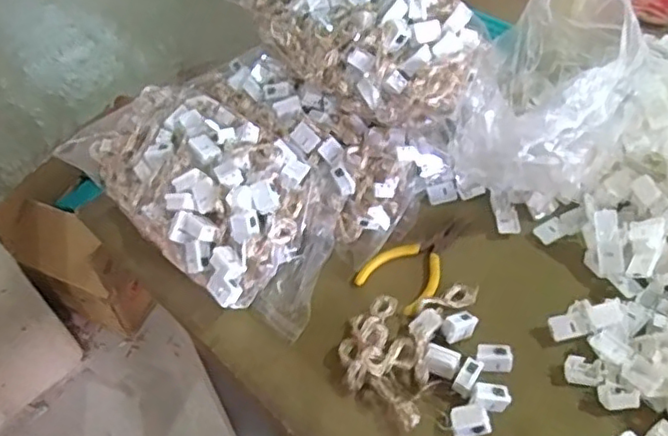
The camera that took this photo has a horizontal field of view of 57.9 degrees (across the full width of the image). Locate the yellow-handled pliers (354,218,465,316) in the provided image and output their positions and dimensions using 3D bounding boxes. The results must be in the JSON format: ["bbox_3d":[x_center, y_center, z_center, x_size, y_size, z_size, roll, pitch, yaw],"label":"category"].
[{"bbox_3d":[0.081,0.035,0.550,0.064,0.009,0.115,33,59,30],"label":"yellow-handled pliers"}]

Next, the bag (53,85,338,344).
[{"bbox_3d":[-0.101,-0.031,0.568,0.173,0.101,0.267,-38,55,-25],"label":"bag"}]

